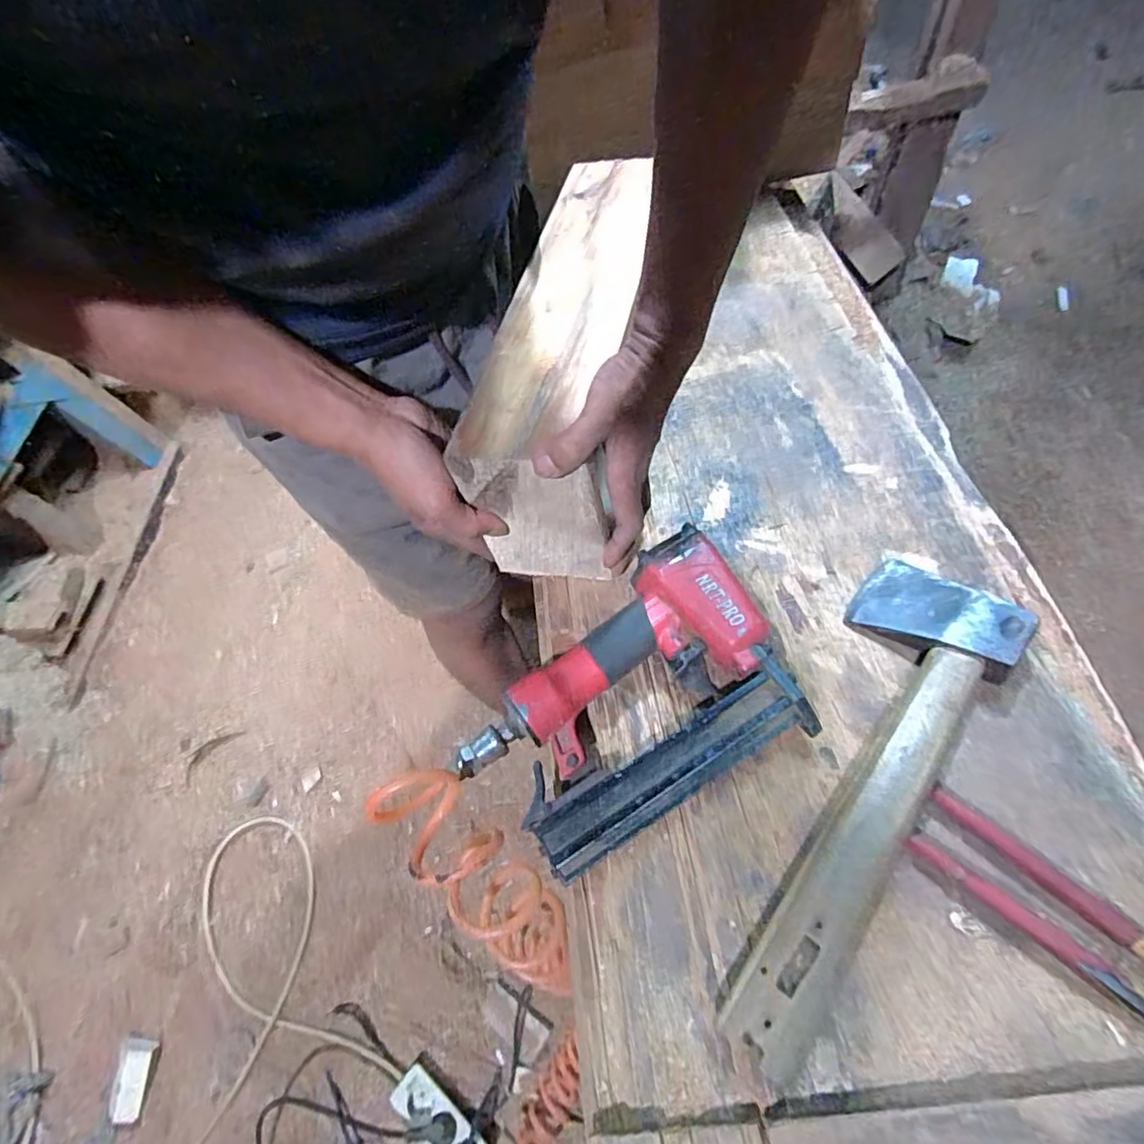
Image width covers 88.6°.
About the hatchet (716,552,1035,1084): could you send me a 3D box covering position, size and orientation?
[{"bbox_3d":[0.188,0.127,0.390,0.100,0.057,0.354,33,72,23],"label":"hatchet"}]

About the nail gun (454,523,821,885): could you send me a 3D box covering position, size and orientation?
[{"bbox_3d":[0.035,0.092,0.428,0.237,0.051,0.166,-29,62,-7],"label":"nail gun"}]

